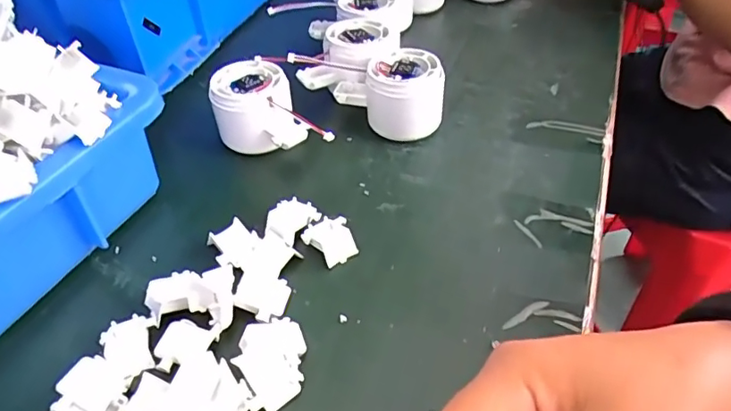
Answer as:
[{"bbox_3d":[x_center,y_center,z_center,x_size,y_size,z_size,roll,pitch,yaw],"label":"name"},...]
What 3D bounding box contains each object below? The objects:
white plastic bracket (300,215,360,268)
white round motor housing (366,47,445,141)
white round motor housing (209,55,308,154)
[{"bbox_3d":[-0.022,0.022,0.343,0.028,0.010,0.033,-26,49,-23],"label":"white plastic bracket"},{"bbox_3d":[0.031,-0.085,0.420,0.057,0.053,0.053,-1,44,1],"label":"white round motor housing"},{"bbox_3d":[-0.082,-0.067,0.409,0.057,0.055,0.072,-18,46,-15],"label":"white round motor housing"}]

